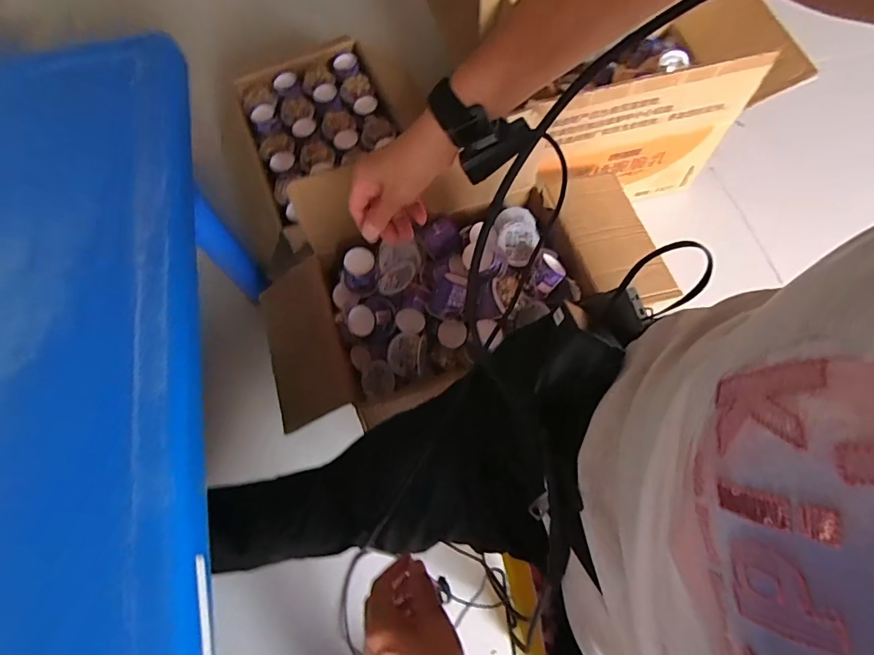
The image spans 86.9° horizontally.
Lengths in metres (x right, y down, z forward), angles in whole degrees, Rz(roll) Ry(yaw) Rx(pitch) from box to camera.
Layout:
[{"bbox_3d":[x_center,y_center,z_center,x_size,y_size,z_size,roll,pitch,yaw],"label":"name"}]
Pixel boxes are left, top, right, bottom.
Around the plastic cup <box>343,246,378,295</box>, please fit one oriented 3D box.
[{"bbox_3d":[-0.123,-0.088,0.747,0.050,0.073,0.050,-1,68,3],"label":"plastic cup"}]

